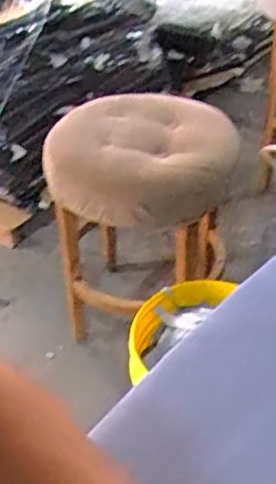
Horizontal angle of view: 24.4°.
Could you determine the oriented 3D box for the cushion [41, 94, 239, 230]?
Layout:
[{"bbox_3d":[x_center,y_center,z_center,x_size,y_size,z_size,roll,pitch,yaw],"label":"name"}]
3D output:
[{"bbox_3d":[0.003,-0.192,1.476,0.422,0.117,0.428,-1,39,1],"label":"cushion"}]

